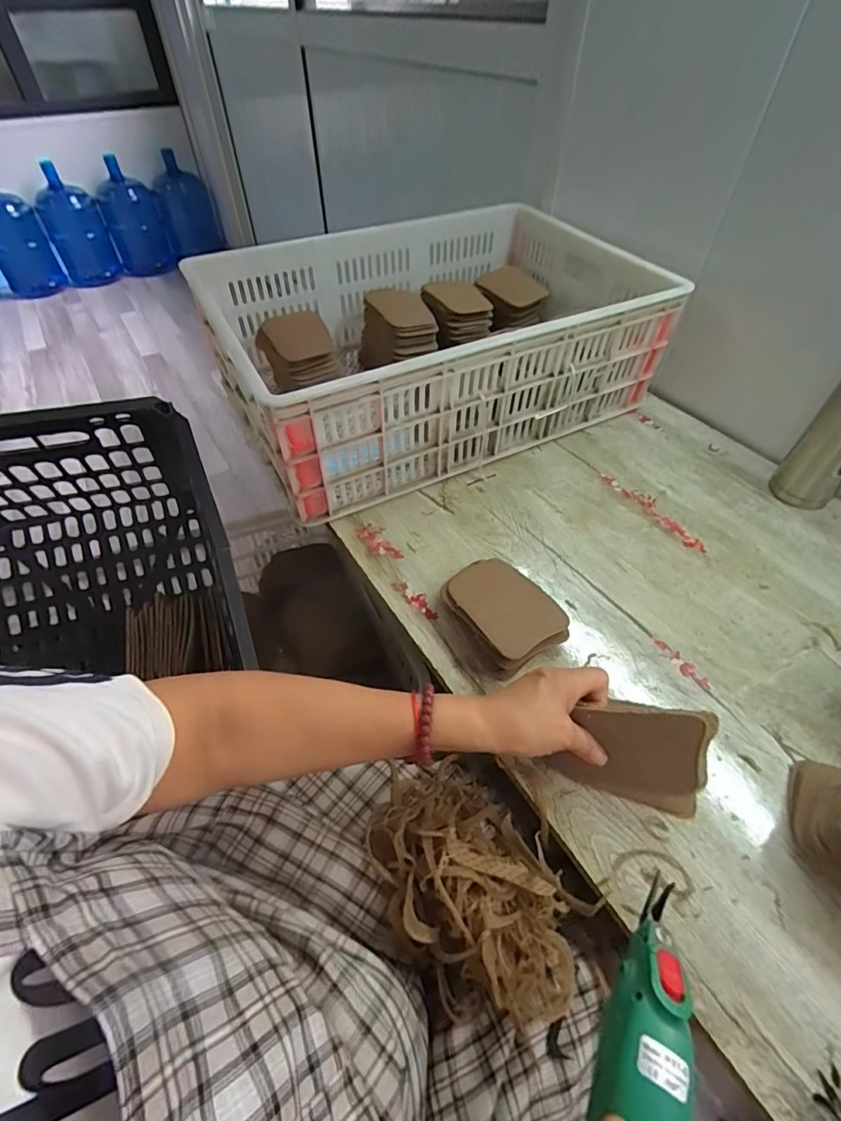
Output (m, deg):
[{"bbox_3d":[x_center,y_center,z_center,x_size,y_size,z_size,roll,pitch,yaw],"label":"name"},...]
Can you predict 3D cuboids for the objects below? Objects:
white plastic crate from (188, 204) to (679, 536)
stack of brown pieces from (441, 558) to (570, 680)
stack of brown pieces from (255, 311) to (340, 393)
[{"bbox_3d":[0.020,-0.349,0.754,0.614,0.191,0.435,-22,53,-18],"label":"white plastic crate"},{"bbox_3d":[0.084,0.054,0.508,0.086,0.043,0.123,-25,54,-21],"label":"stack of brown pieces"},{"bbox_3d":[-0.188,-0.330,0.746,0.102,0.070,0.114,-22,53,-19],"label":"stack of brown pieces"}]

